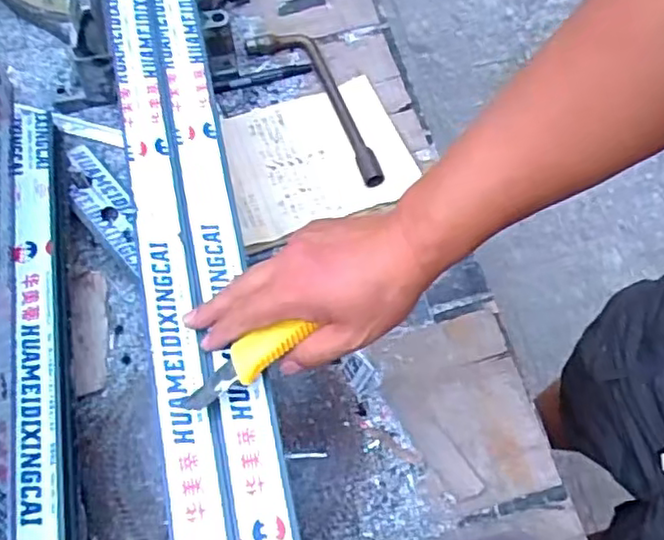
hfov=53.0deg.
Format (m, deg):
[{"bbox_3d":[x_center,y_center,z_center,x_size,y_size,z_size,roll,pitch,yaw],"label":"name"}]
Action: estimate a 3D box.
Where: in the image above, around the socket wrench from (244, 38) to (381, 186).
[{"bbox_3d":[-0.004,-0.213,0.814,0.077,0.018,0.269,-33,69,-17],"label":"socket wrench"}]

